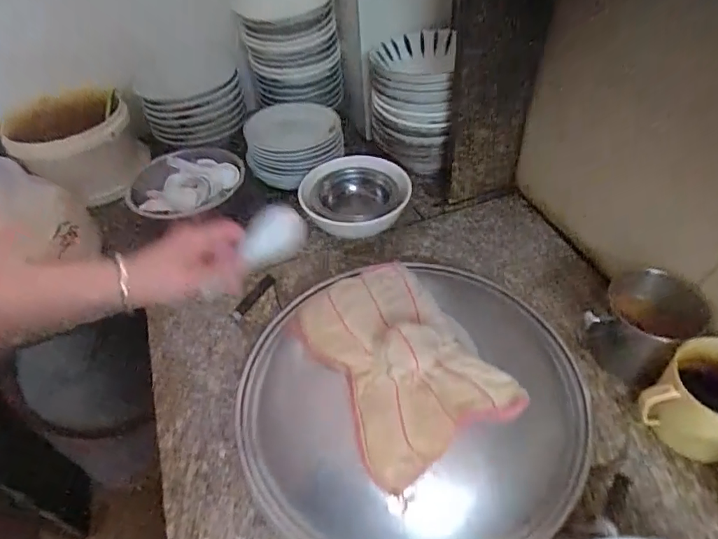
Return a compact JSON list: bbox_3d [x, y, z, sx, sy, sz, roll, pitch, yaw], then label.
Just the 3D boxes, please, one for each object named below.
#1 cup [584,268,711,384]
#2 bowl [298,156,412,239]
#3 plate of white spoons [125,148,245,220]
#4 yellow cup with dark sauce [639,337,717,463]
[{"bbox_3d":[0.338,0.069,0.589,0.102,0.100,0.107,-3,46,3],"label":"cup"},{"bbox_3d":[-0.006,-0.107,0.789,0.171,0.071,0.178,-3,46,3],"label":"bowl"},{"bbox_3d":[-0.310,-0.145,0.851,0.206,0.049,0.180,-3,46,2],"label":"plate of white spoons"},{"bbox_3d":[0.364,0.135,0.509,0.096,0.104,0.095,-3,46,3],"label":"yellow cup with dark sauce"}]

